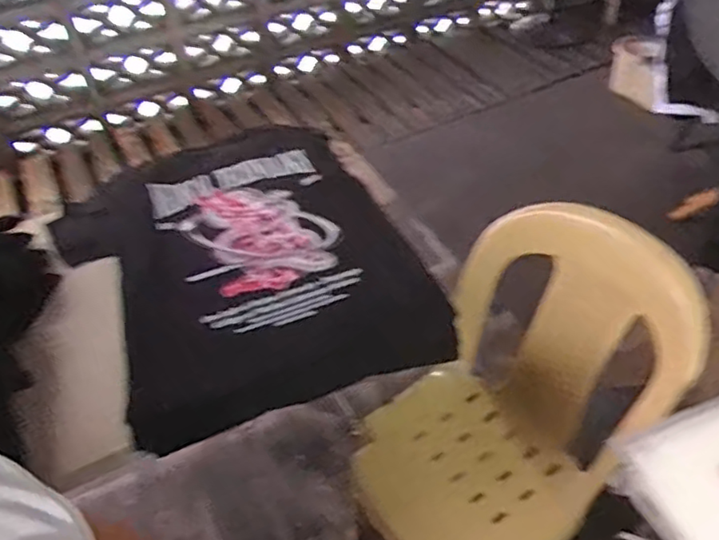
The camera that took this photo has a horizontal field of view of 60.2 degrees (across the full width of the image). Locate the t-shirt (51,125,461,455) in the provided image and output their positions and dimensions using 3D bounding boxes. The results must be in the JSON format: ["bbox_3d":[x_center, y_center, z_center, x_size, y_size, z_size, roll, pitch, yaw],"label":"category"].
[{"bbox_3d":[-0.224,-0.032,1.166,0.555,0.106,0.690,-21,47,-16],"label":"t-shirt"}]

